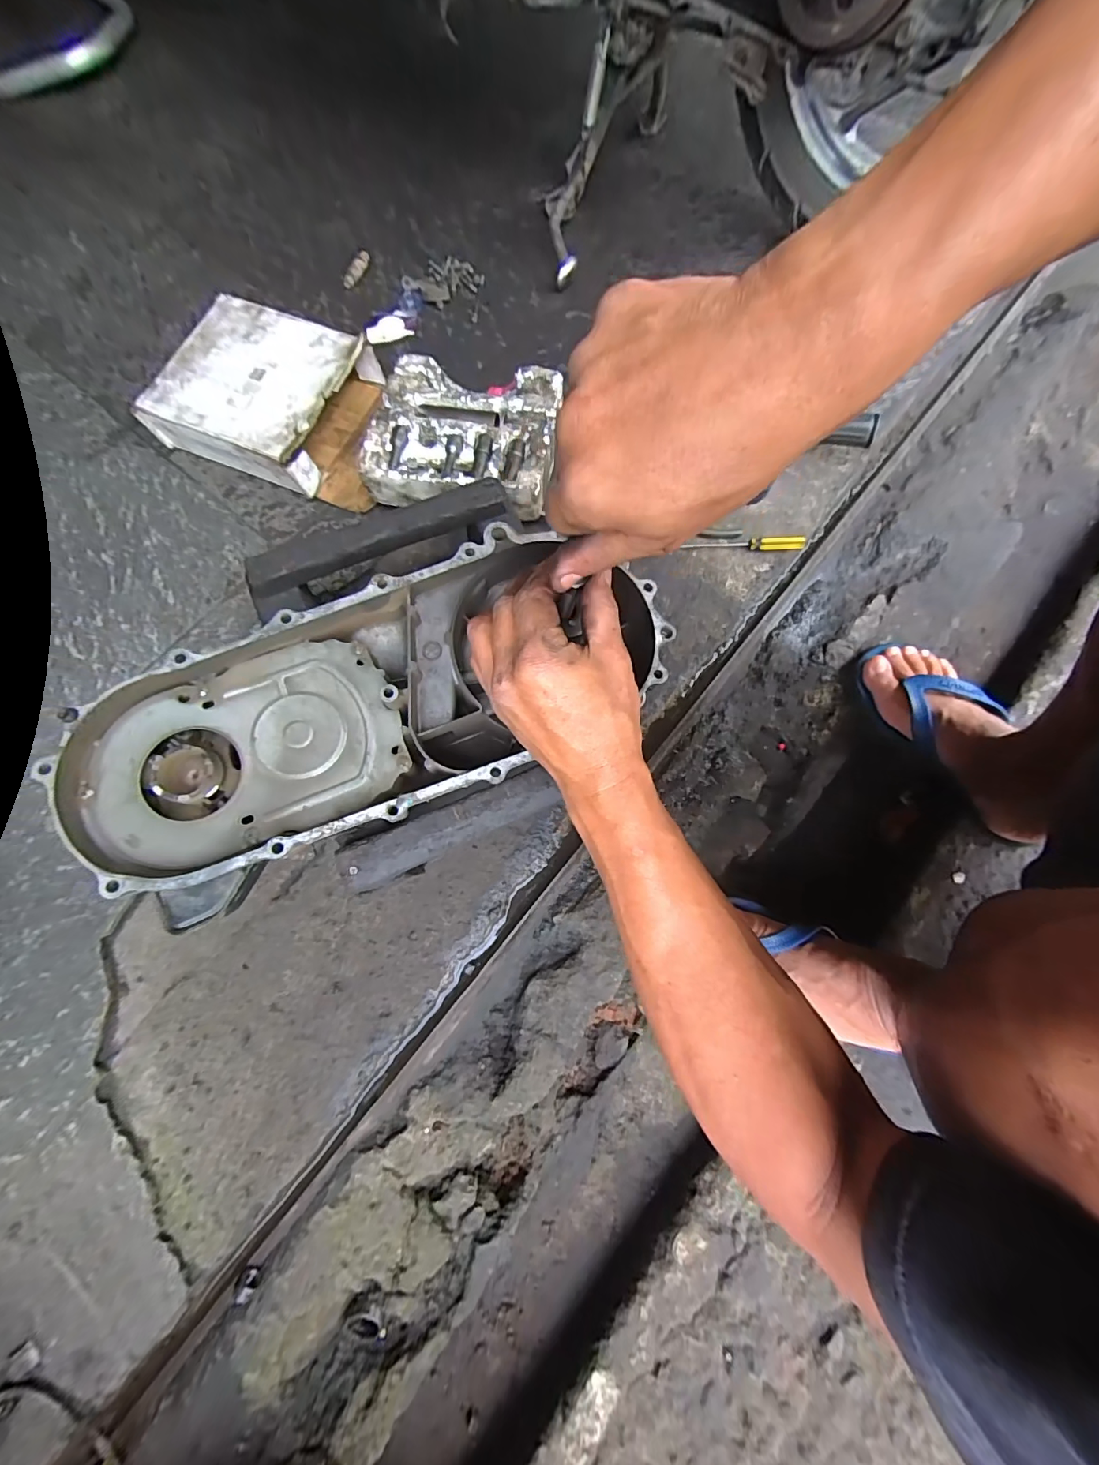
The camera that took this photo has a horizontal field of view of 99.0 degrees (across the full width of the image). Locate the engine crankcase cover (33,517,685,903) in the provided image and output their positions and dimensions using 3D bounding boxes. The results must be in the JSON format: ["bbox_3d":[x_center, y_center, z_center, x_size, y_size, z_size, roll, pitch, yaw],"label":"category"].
[{"bbox_3d":[-0.110,-0.018,0.343,0.392,0.077,0.157,-27,76,-13],"label":"engine crankcase cover"}]

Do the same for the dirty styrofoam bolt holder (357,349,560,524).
[{"bbox_3d":[-0.102,-0.362,0.581,0.217,0.061,0.190,9,74,4],"label":"dirty styrofoam bolt holder"}]

